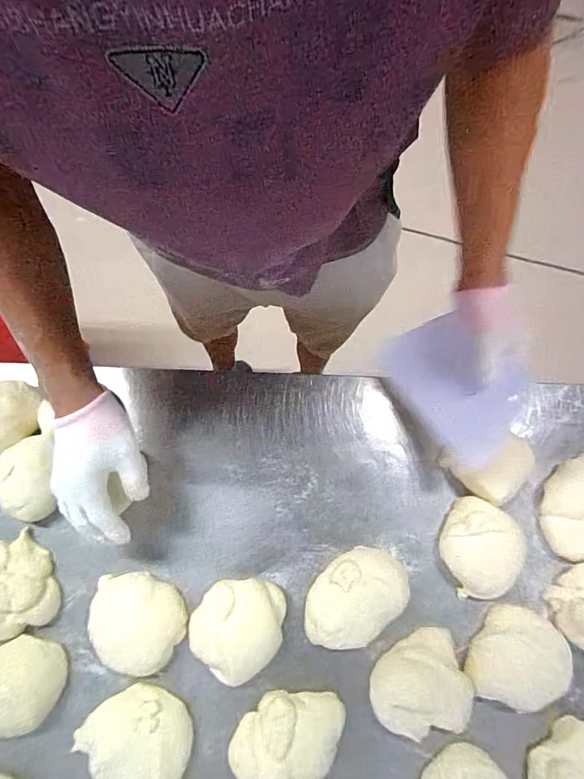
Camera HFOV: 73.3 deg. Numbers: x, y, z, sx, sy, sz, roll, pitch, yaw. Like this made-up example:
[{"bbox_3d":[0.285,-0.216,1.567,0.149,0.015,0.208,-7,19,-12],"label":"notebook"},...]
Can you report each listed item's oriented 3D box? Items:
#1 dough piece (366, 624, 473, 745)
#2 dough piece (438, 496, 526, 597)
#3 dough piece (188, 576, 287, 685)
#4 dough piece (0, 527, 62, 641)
[{"bbox_3d":[0.144,0.332,0.438,0.109,0.047,0.095,-17,74,-1],"label":"dough piece"},{"bbox_3d":[0.237,0.200,0.490,0.095,0.040,0.109,26,78,10],"label":"dough piece"},{"bbox_3d":[-0.066,0.278,0.454,0.106,0.046,0.106,-1,74,3],"label":"dough piece"},{"bbox_3d":[-0.346,0.239,0.472,0.100,0.038,0.107,-21,74,-3],"label":"dough piece"}]

